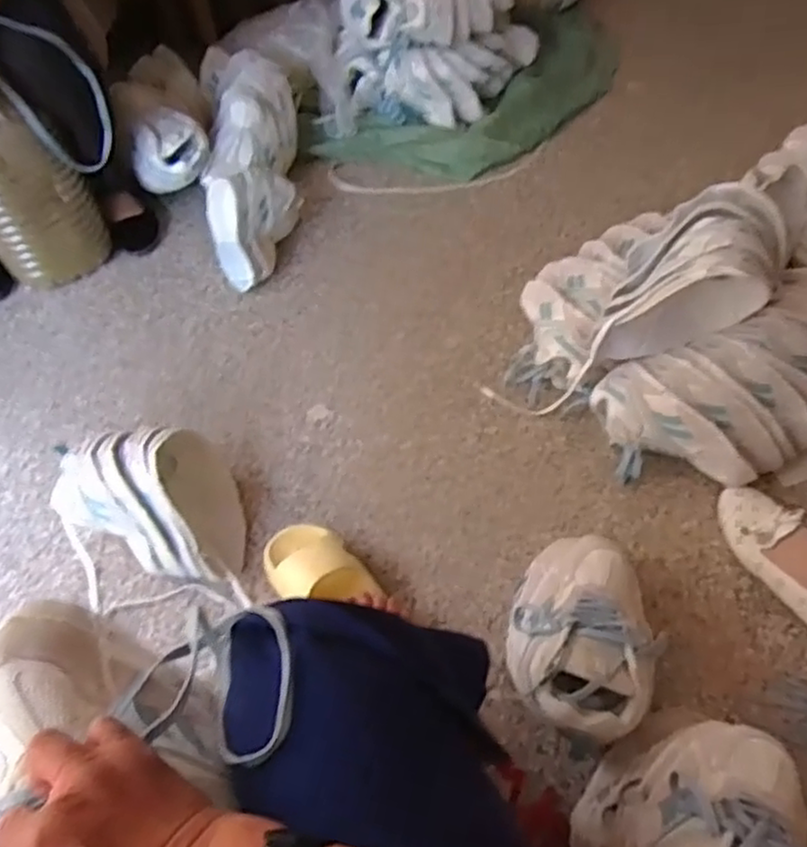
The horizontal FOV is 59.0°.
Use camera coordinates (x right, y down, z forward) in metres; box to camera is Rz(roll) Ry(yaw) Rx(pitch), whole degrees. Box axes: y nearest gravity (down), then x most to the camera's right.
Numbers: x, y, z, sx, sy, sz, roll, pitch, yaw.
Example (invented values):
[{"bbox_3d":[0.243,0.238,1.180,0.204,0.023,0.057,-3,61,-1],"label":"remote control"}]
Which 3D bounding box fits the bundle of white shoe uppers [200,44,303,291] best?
[{"bbox_3d":[-0.298,-0.508,1.366,0.185,0.126,0.531,-1,71,0],"label":"bundle of white shoe uppers"}]

